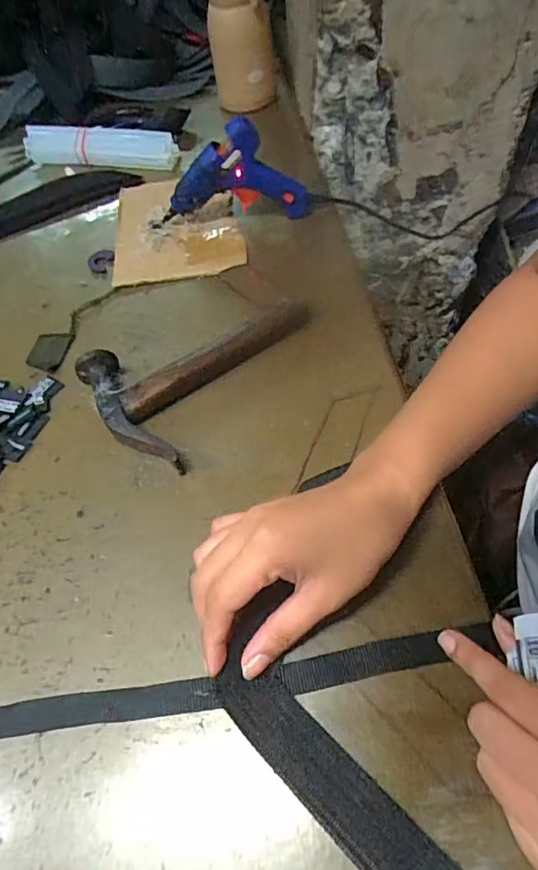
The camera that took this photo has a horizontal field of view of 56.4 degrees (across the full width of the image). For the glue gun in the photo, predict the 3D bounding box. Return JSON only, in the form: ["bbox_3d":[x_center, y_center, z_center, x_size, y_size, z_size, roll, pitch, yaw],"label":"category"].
[{"bbox_3d":[-0.032,-0.244,0.474,0.135,0.091,0.023,-4,56,2],"label":"glue gun"}]

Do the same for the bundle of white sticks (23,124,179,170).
[{"bbox_3d":[-0.203,-0.342,0.591,0.190,0.032,0.042,15,58,14],"label":"bundle of white sticks"}]

